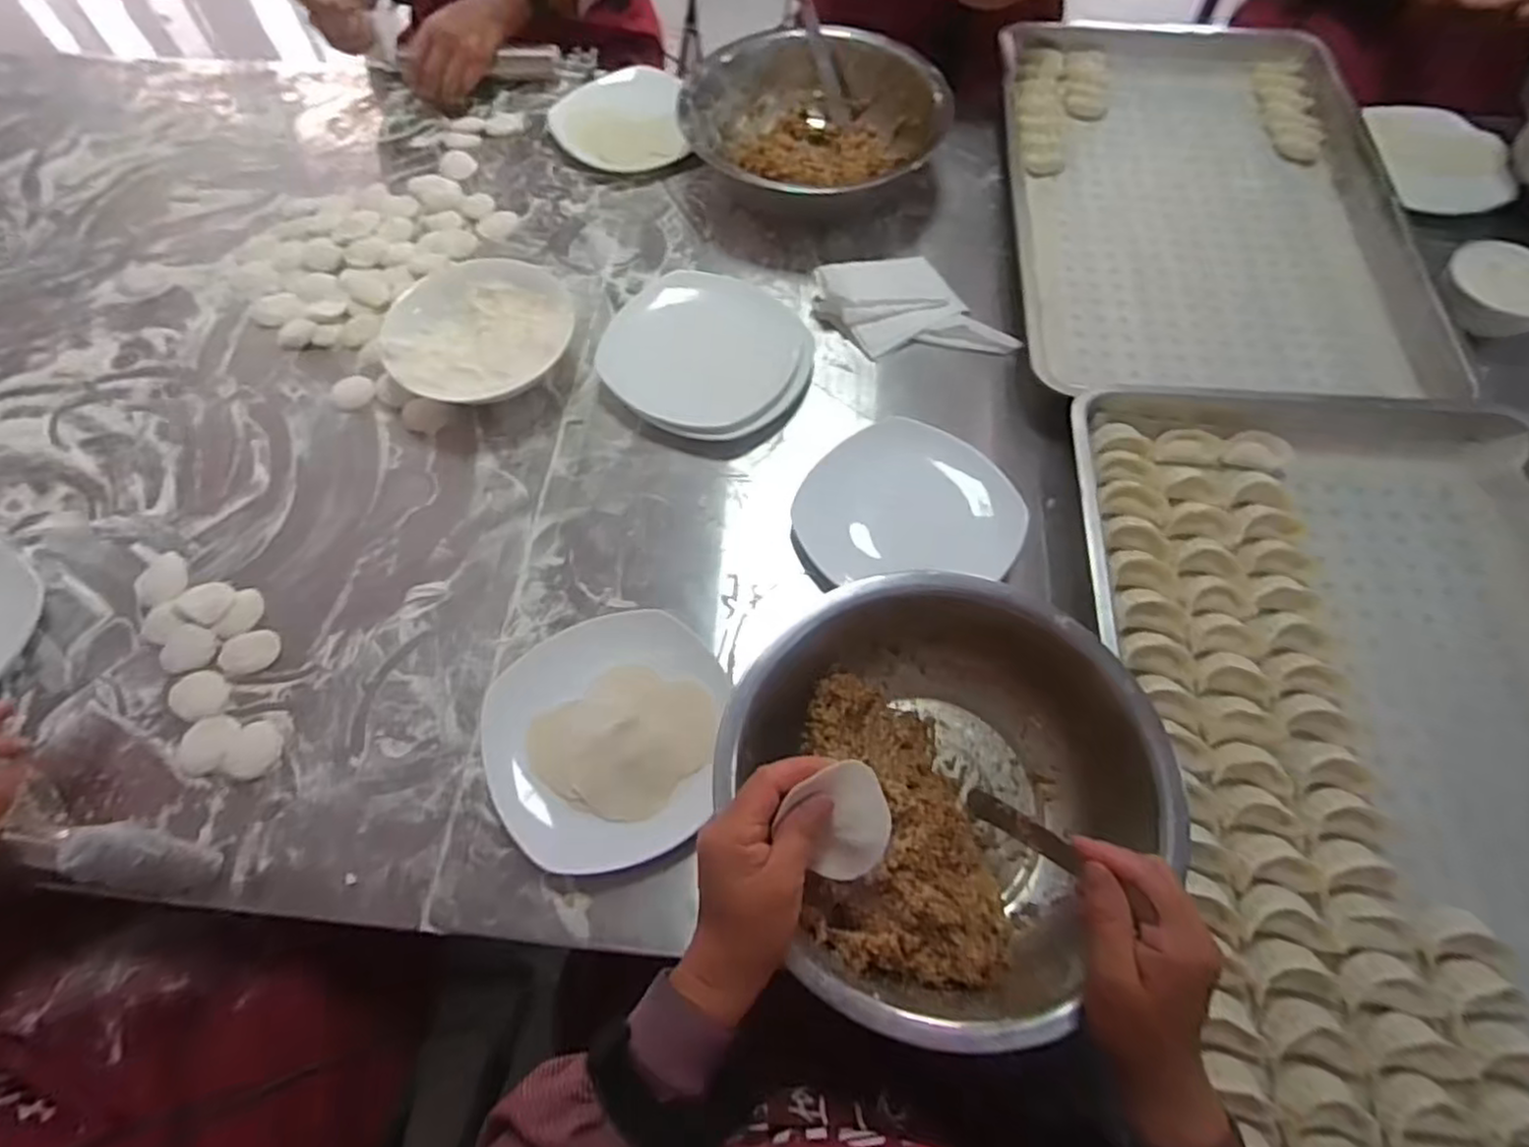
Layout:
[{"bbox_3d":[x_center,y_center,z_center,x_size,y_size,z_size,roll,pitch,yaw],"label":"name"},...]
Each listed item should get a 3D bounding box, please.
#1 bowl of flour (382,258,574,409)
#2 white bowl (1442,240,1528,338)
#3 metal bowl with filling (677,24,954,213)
[{"bbox_3d":[-0.267,-0.229,0.714,0.166,0.052,0.165,0,65,0],"label":"bowl of flour"},{"bbox_3d":[0.688,-0.267,0.697,0.076,0.042,0.096,-37,68,-16],"label":"white bowl"},{"bbox_3d":[0.049,-0.489,0.820,0.261,0.078,0.236,-24,67,-10],"label":"metal bowl with filling"}]

